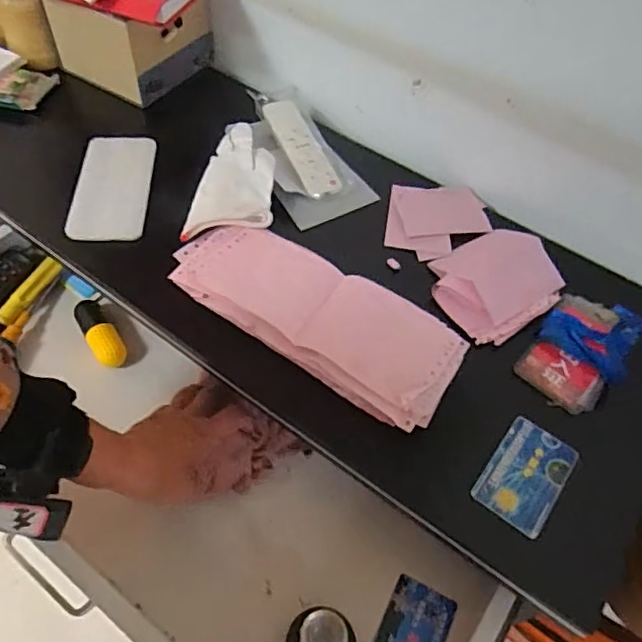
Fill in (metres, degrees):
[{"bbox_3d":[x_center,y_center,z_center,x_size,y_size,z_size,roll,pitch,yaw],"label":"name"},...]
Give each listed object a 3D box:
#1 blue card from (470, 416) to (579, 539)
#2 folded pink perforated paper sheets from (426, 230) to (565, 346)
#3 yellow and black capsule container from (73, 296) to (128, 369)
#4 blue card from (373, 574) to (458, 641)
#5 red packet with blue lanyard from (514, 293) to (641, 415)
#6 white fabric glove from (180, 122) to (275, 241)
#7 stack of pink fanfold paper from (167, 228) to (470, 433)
[{"bbox_3d":[0.161,0.120,0.445,0.056,0.004,0.083,34,61,19],"label":"blue card"},{"bbox_3d":[0.166,-0.041,0.544,0.116,0.022,0.104,-27,61,-21],"label":"folded pink perforated paper sheets"},{"bbox_3d":[-0.242,0.010,0.619,0.033,0.026,0.087,-26,61,-20],"label":"yellow and black capsule container"},{"bbox_3d":[0.076,0.265,0.476,0.053,0.004,0.085,22,54,17],"label":"blue card"},{"bbox_3d":[0.230,0.028,0.507,0.077,0.031,0.110,32,59,17],"label":"red packet with blue lanyard"},{"bbox_3d":[-0.083,-0.147,0.587,0.076,0.020,0.165,9,55,2],"label":"white fabric glove"},{"bbox_3d":[-0.009,-0.009,0.506,0.268,0.028,0.111,29,58,15],"label":"stack of pink fanfold paper"}]

